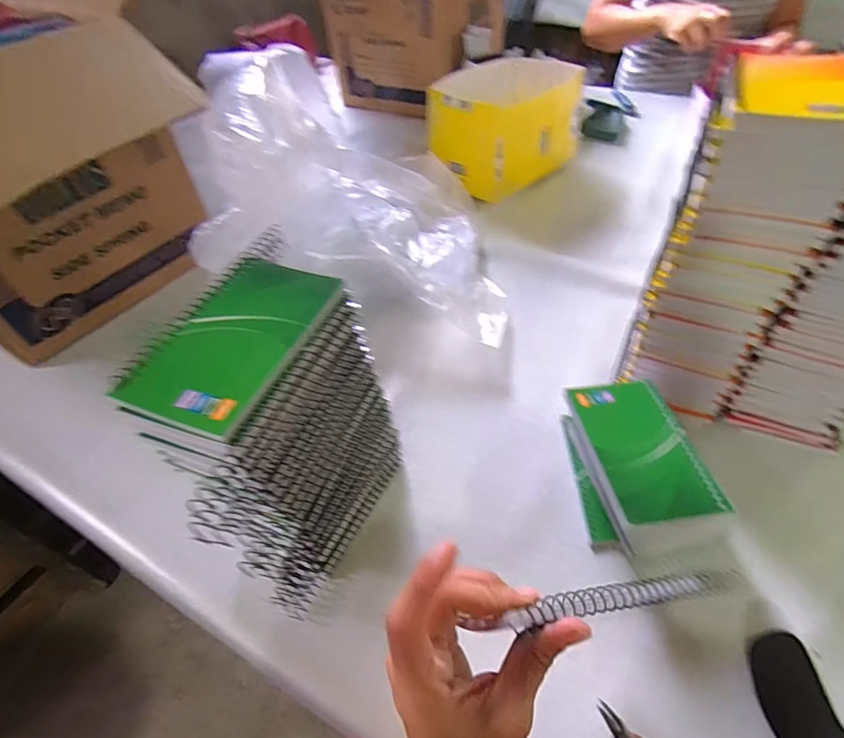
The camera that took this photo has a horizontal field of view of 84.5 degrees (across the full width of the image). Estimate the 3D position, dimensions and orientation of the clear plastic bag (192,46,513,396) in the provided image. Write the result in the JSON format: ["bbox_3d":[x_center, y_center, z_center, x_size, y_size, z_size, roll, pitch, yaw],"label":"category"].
[{"bbox_3d":[-0.022,-0.223,0.577,0.366,0.258,0.322,18,53,20],"label":"clear plastic bag"}]

